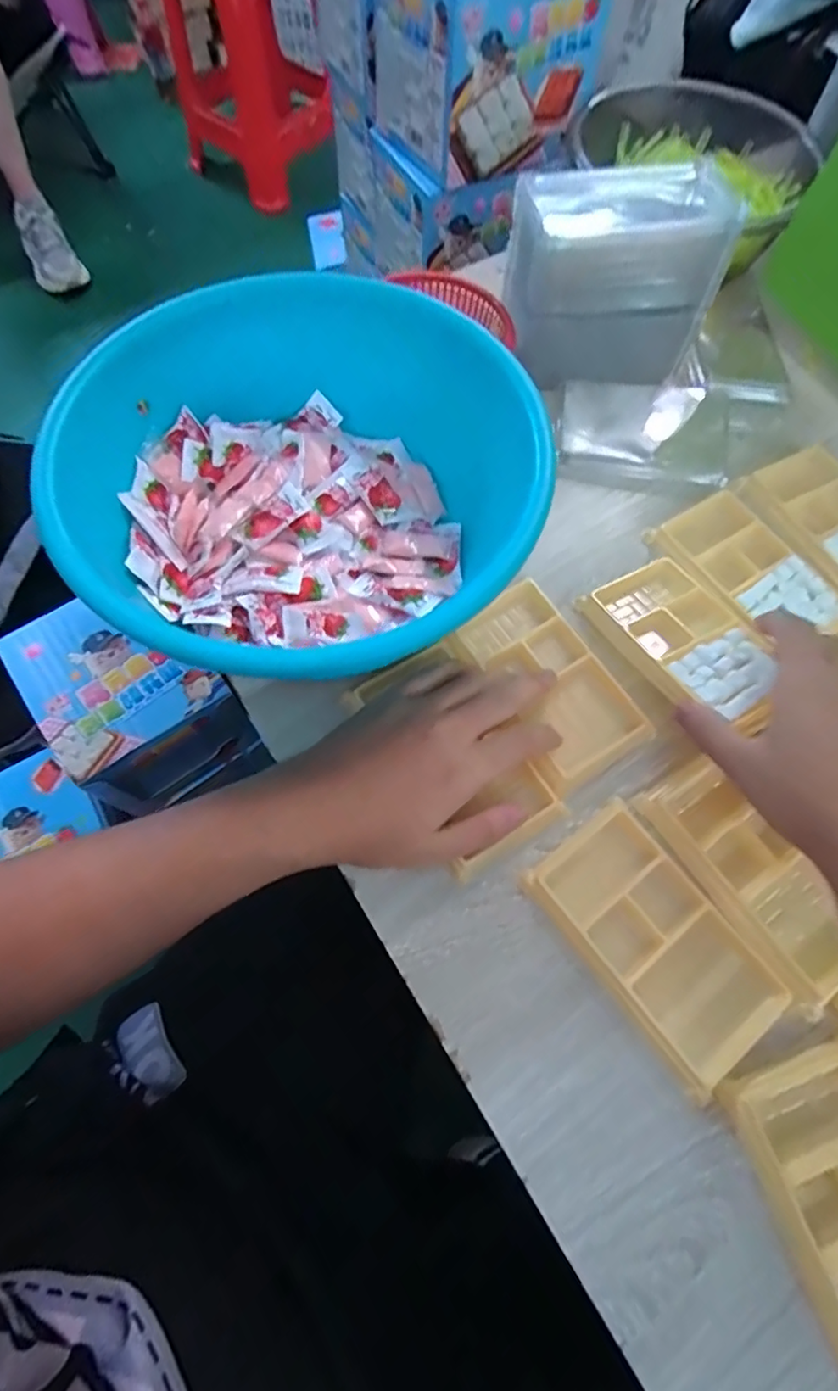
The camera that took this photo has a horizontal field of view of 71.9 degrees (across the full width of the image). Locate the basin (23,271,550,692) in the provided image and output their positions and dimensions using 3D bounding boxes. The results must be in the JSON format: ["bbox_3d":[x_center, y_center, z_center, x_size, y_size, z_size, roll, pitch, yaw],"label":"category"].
[{"bbox_3d":[-0.073,-0.130,0.364,0.262,0.107,0.241,1,67,-1],"label":"basin"}]

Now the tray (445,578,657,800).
[{"bbox_3d":[0.082,-0.010,0.380,0.073,0.018,0.135,-29,70,-13],"label":"tray"}]

